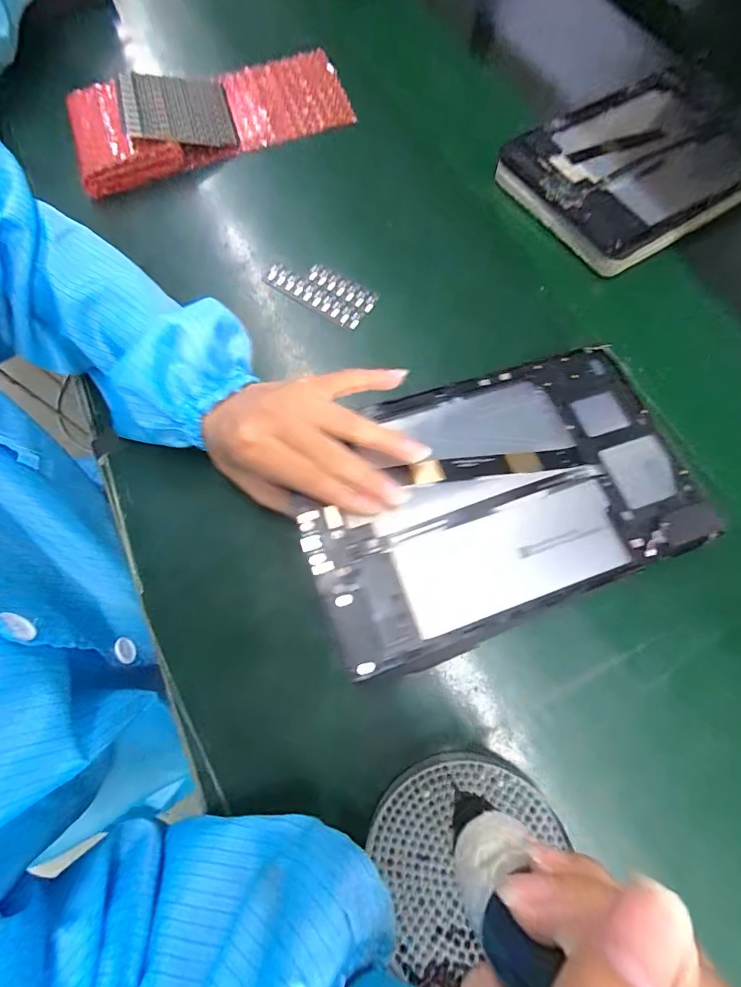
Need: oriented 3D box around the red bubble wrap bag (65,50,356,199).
[{"bbox_3d":[-0.161,-0.384,0.427,0.267,0.028,0.116,-21,72,-6],"label":"red bubble wrap bag"}]

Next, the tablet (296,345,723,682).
[{"bbox_3d":[0.076,-0.005,0.256,0.235,0.010,0.145,-19,72,-10],"label":"tablet"}]

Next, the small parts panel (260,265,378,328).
[{"bbox_3d":[-0.043,-0.175,0.361,0.097,0.008,0.038,33,75,12],"label":"small parts panel"}]

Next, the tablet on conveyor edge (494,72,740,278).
[{"bbox_3d":[0.247,-0.299,0.374,0.225,0.025,0.155,-30,73,-9],"label":"tablet on conveyor edge"}]

